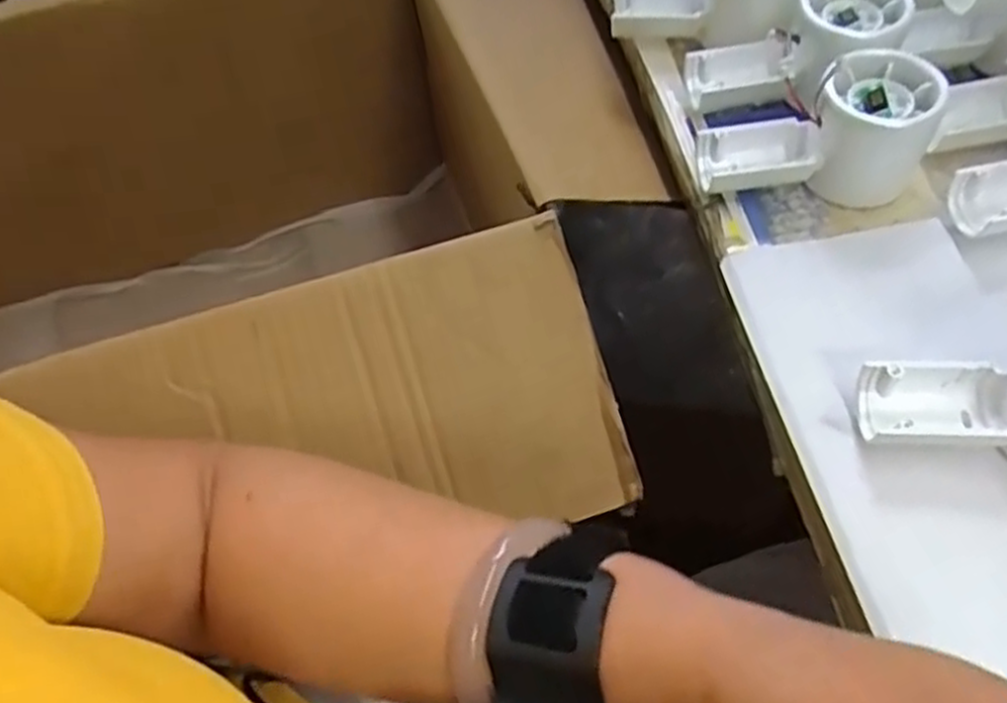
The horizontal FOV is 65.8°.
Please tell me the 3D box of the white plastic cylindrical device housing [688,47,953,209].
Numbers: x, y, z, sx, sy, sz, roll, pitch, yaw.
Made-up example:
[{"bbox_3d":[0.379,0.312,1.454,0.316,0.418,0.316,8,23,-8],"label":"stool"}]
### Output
[{"bbox_3d":[0.161,-0.111,0.402,0.112,0.058,0.052,-7,57,2],"label":"white plastic cylindrical device housing"}]

